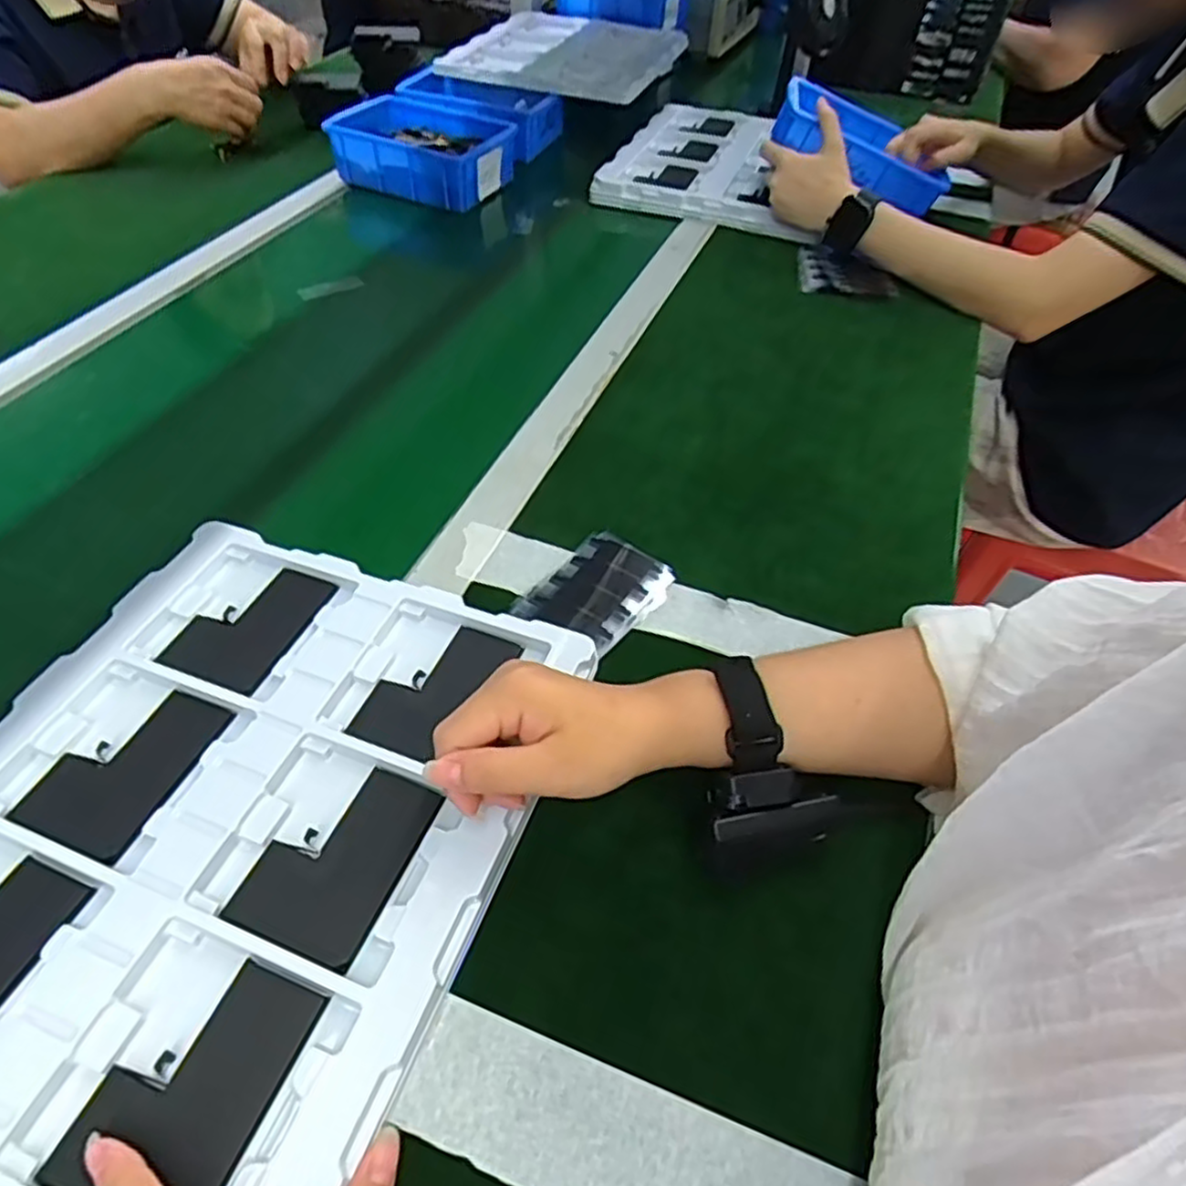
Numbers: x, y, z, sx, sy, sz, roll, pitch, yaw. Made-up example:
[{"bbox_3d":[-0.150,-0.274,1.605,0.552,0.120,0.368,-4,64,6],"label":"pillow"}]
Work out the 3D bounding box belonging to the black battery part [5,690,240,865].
[{"bbox_3d":[-0.243,0.089,0.382,0.068,0.006,0.089,18,51,13],"label":"black battery part"}]

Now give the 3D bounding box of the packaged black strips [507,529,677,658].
[{"bbox_3d":[0.004,-0.002,0.480,0.070,0.005,0.096,32,53,22],"label":"packaged black strips"}]

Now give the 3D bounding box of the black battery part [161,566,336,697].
[{"bbox_3d":[-0.207,0.018,0.443,0.065,0.007,0.090,17,50,12],"label":"black battery part"}]

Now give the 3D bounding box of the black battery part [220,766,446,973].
[{"bbox_3d":[-0.123,0.126,0.354,0.066,0.009,0.089,20,51,14],"label":"black battery part"}]

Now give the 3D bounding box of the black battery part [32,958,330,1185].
[{"bbox_3d":[-0.161,0.197,0.296,0.067,0.004,0.090,17,49,13],"label":"black battery part"}]

